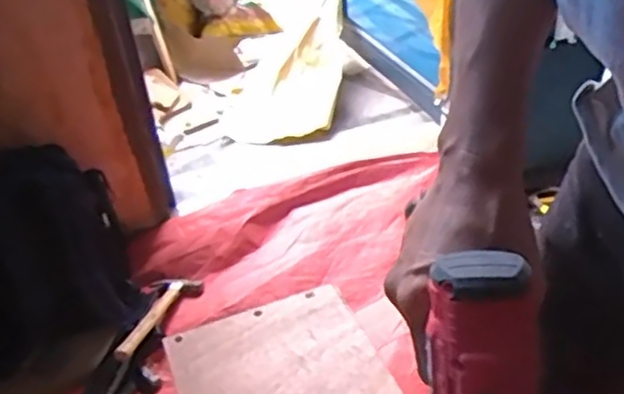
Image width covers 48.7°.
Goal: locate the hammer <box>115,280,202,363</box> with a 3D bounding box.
[{"bbox_3d":[-0.368,0.273,1.599,0.117,0.035,0.311,6,27,17],"label":"hammer"}]

